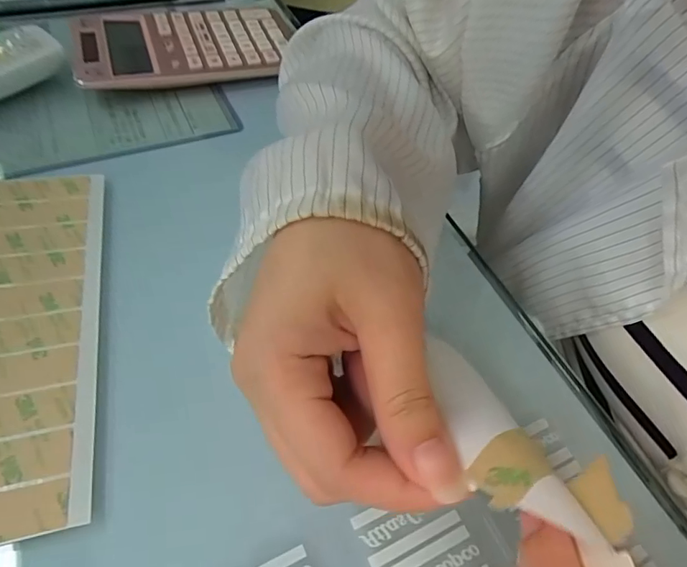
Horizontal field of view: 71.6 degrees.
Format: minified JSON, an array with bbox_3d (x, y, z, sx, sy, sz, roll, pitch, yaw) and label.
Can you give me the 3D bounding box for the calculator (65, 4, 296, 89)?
[{"bbox_3d":[-0.128,-0.204,0.411,0.190,0.025,0.117,-16,55,-18],"label":"calculator"}]

